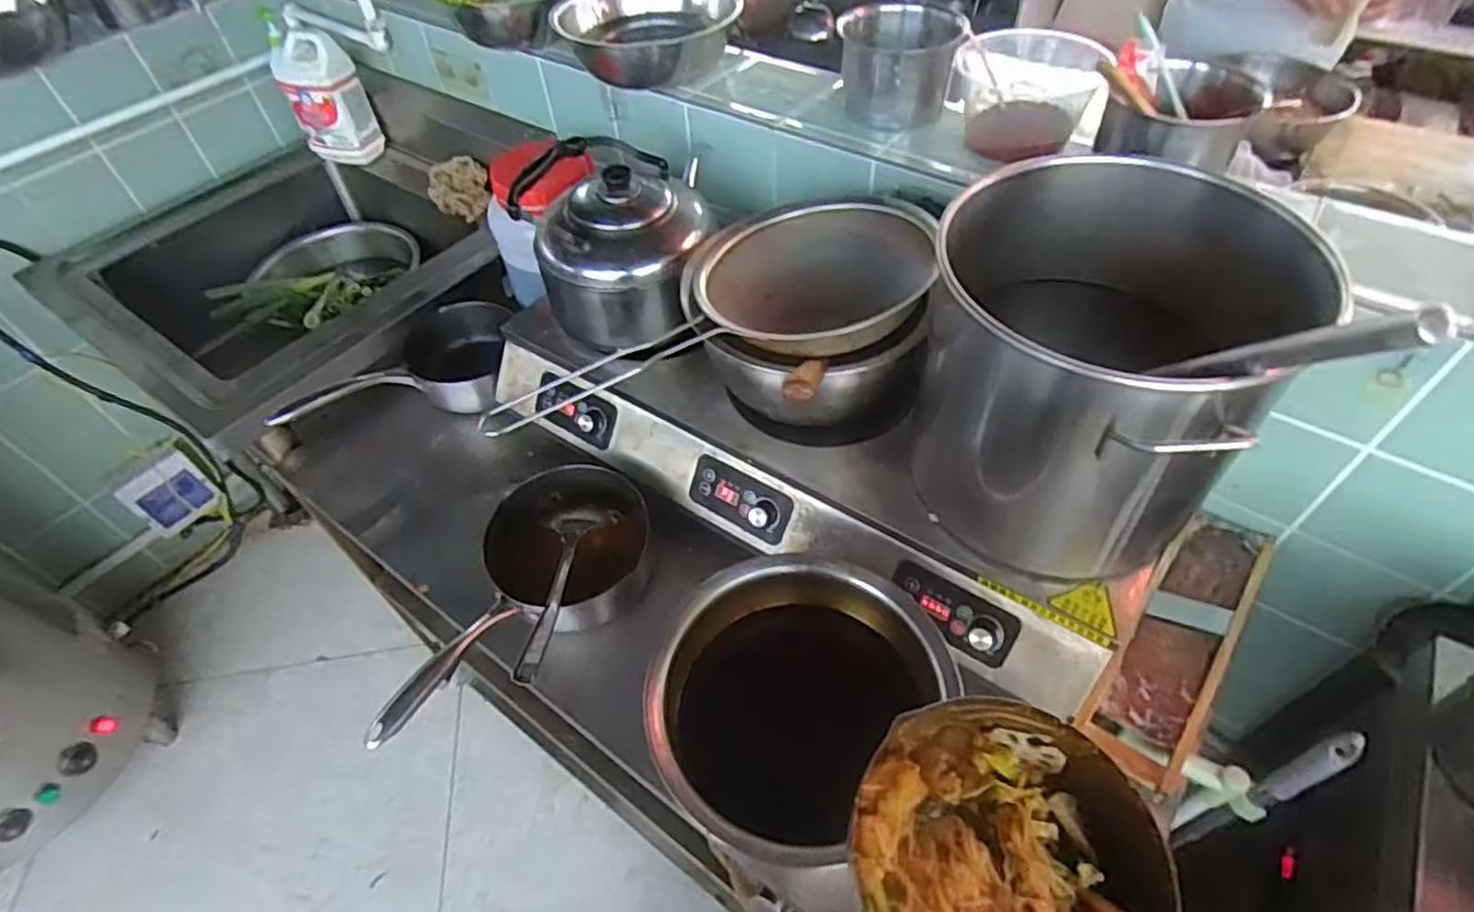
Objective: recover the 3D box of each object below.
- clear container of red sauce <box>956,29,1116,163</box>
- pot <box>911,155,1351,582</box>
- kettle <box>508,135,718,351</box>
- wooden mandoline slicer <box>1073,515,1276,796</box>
[{"bbox_3d":[0.347,-0.437,0.878,0.156,0.101,0.129,19,54,18],"label":"clear container of red sauce"},{"bbox_3d":[0.332,-0.074,0.704,0.261,0.304,0.299,-28,54,-18],"label":"pot"},{"bbox_3d":[-0.154,-0.291,0.984,0.241,0.199,0.220,-12,51,-6],"label":"kettle"},{"bbox_3d":[0.505,0.198,0.818,0.110,0.049,0.395,32,59,26],"label":"wooden mandoline slicer"}]

